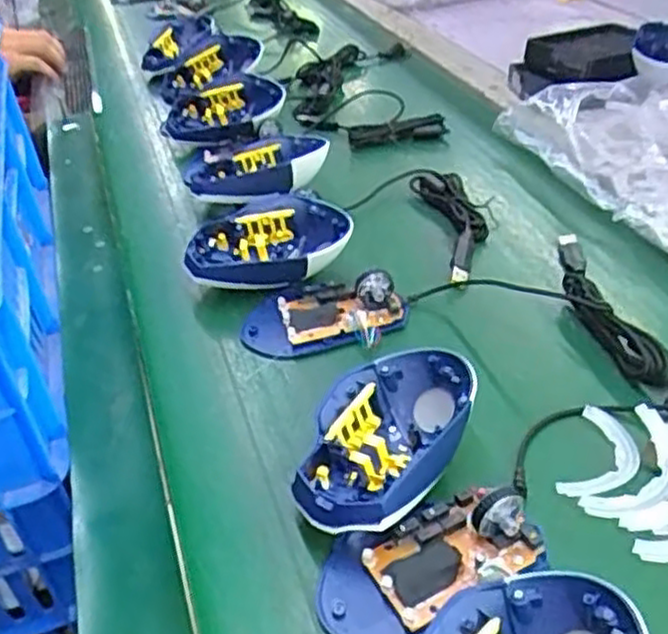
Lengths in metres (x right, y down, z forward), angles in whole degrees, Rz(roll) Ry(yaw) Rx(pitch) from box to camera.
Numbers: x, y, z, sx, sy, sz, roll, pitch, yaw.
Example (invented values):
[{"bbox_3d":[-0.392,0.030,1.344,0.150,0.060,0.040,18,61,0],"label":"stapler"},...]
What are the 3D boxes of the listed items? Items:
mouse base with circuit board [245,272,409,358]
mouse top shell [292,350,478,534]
[{"bbox_3d":[-0.007,-0.003,0.510,0.108,0.031,0.059,-3,37,4],"label":"mouse base with circuit board"},{"bbox_3d":[0.027,0.068,0.400,0.077,0.041,0.123,15,42,26],"label":"mouse top shell"}]

